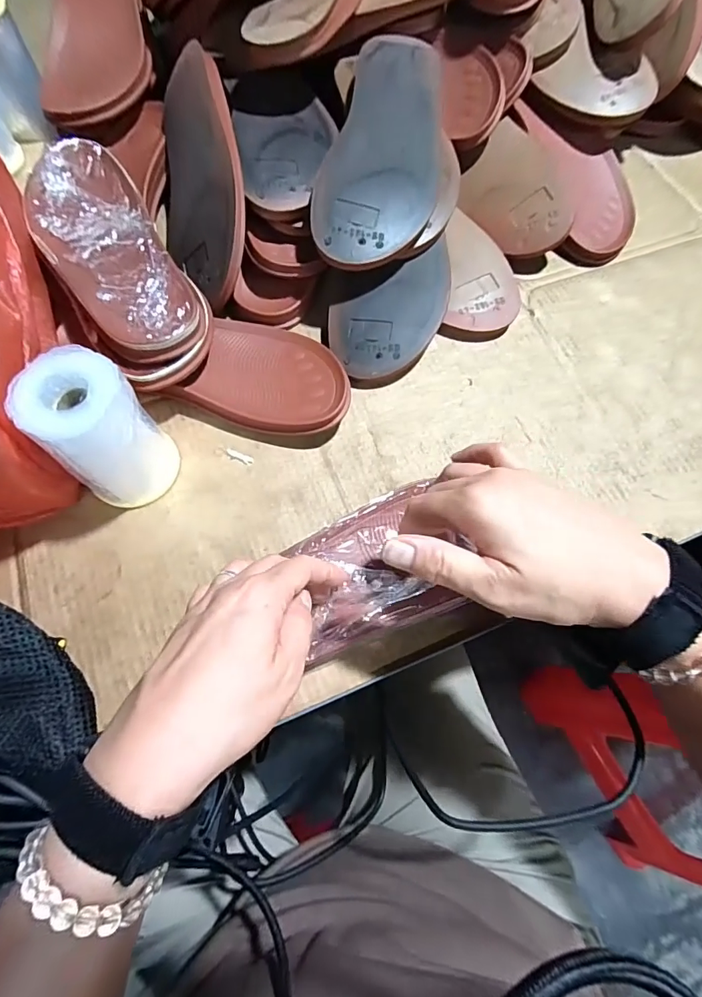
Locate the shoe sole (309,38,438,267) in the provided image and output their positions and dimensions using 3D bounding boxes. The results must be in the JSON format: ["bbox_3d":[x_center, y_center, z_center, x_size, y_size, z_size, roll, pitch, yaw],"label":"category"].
[{"bbox_3d":[0.034,-0.308,0.400,0.095,0.036,0.242,12,69,5],"label":"shoe sole"}]

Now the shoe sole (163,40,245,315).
[{"bbox_3d":[-0.143,-0.292,0.419,0.026,0.113,0.240,1,68,-50],"label":"shoe sole"}]

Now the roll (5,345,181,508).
[{"bbox_3d":[-0.169,-0.044,0.315,0.062,0.107,0.062,1,70,-2],"label":"roll"}]

